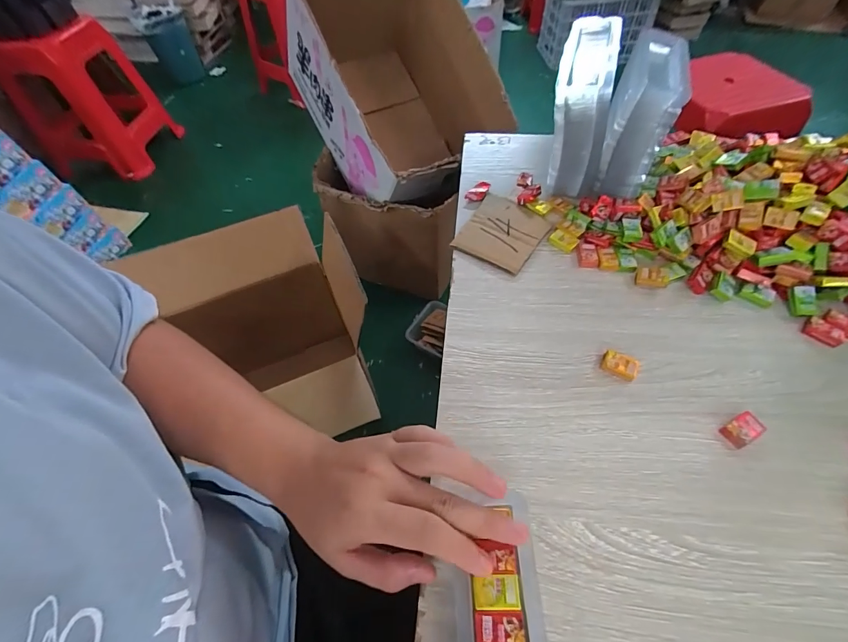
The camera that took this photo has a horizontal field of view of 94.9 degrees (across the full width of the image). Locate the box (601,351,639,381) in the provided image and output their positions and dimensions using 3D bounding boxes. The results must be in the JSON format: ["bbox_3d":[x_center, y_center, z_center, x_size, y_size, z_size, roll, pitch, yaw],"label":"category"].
[{"bbox_3d":[0.161,0.037,0.321,0.026,0.010,0.017,21,59,16],"label":"box"}]

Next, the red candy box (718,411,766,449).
[{"bbox_3d":[0.235,0.081,0.286,0.028,0.010,0.018,-24,58,-13],"label":"red candy box"}]

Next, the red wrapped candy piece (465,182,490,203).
[{"bbox_3d":[0.063,-0.149,0.454,0.030,0.014,0.018,-40,63,-22],"label":"red wrapped candy piece"}]

